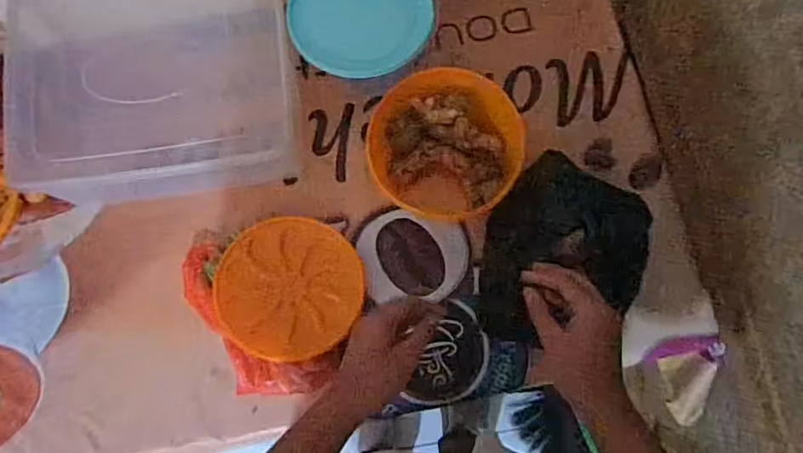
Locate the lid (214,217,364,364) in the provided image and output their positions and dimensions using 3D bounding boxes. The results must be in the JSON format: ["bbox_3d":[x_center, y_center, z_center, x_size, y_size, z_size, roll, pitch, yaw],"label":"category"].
[{"bbox_3d":[-0.149,0.081,0.760,0.186,0.007,0.185,2,72,-7],"label":"lid"}]

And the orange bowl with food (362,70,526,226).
[{"bbox_3d":[0.057,-0.104,0.760,0.189,0.108,0.171,-2,78,1],"label":"orange bowl with food"}]

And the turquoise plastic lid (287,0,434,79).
[{"bbox_3d":[-0.053,-0.274,0.739,0.179,0.012,0.150,2,96,-1],"label":"turquoise plastic lid"}]

